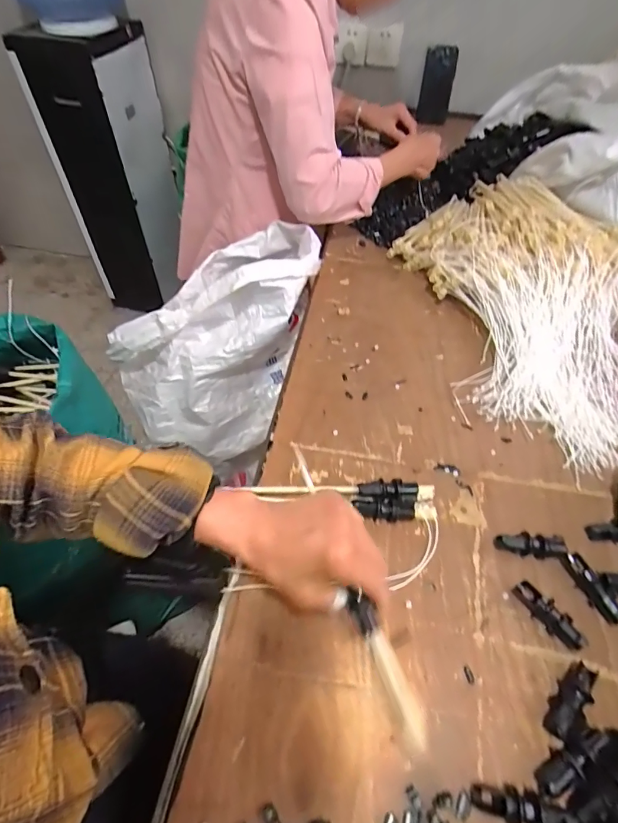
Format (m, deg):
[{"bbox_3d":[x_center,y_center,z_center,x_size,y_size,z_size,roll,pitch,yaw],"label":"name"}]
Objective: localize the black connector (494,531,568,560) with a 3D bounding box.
[{"bbox_3d":[0.230,0.138,0.434,0.066,0.017,0.020,5,53,1],"label":"black connector"}]

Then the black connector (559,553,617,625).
[{"bbox_3d":[0.274,0.169,0.405,0.015,0.017,0.068,-16,55,-14],"label":"black connector"}]

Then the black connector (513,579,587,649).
[{"bbox_3d":[0.226,0.191,0.394,0.018,0.021,0.067,-29,59,-22],"label":"black connector"}]

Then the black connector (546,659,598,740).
[{"bbox_3d":[0.224,0.244,0.357,0.065,0.020,0.023,-36,62,-26],"label":"black connector"}]

